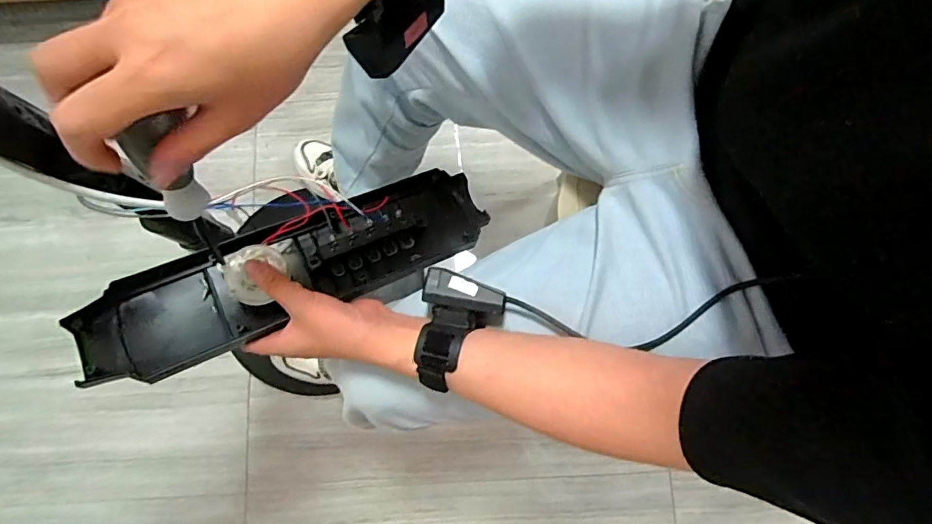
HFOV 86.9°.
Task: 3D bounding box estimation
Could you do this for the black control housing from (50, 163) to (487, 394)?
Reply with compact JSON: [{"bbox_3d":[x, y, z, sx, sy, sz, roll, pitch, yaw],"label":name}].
[{"bbox_3d":[-0.147,0.004,0.444,0.350,0.036,0.089,-23,79,-19],"label":"black control housing"}]

